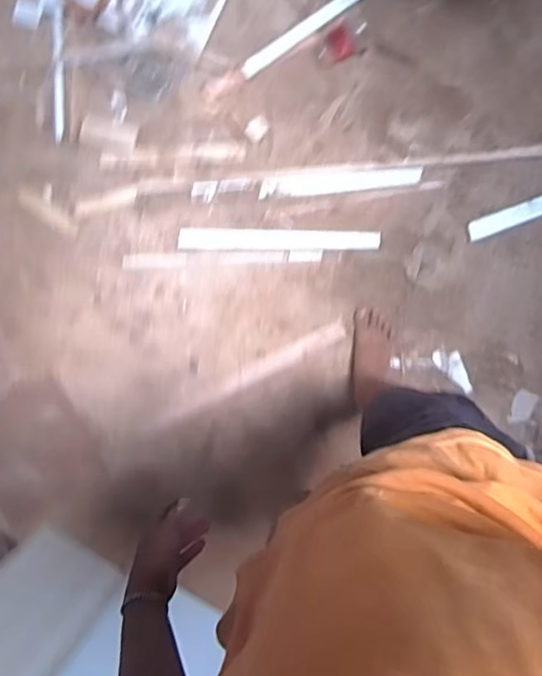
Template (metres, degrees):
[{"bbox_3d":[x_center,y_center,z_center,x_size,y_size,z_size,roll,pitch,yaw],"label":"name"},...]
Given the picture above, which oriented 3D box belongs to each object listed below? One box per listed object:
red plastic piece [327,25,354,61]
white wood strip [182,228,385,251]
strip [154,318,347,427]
[{"bbox_3d":[0.173,-0.746,1.467,0.063,0.011,0.080,-23,87,5],"label":"red plastic piece"},{"bbox_3d":[0.017,-0.252,1.483,0.505,0.020,0.055,1,89,6],"label":"white wood strip"},{"bbox_3d":[-0.052,0.100,1.480,0.529,0.022,0.043,-29,86,5],"label":"strip"}]

